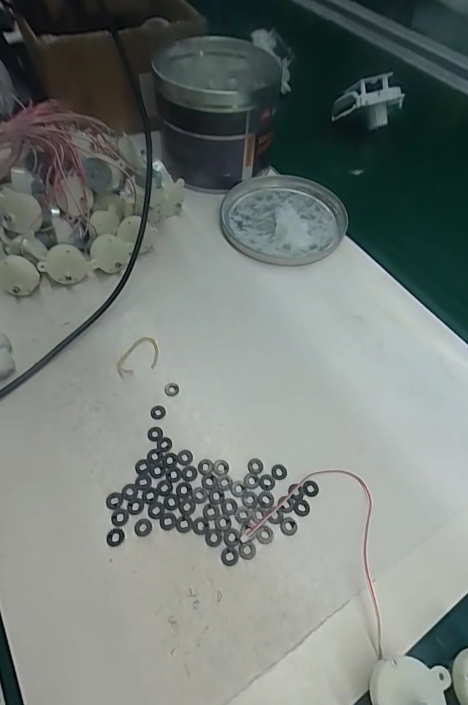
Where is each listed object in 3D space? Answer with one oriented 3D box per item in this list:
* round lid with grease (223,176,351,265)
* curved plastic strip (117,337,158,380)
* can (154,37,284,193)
[{"bbox_3d":[0.053,-0.147,0.409,0.138,0.015,0.129,2,56,-4],"label":"round lid with grease"},{"bbox_3d":[-0.077,0.002,0.302,0.034,0.004,0.031,-16,59,-15],"label":"curved plastic strip"},{"bbox_3d":[-0.019,-0.269,0.436,0.130,0.105,0.138,2,56,-4],"label":"can"}]

